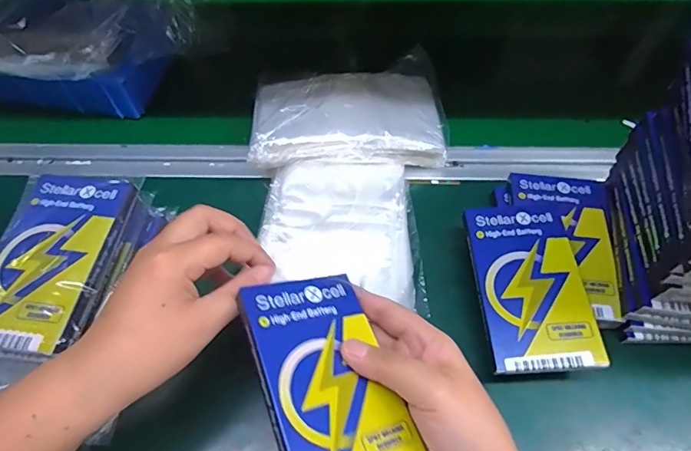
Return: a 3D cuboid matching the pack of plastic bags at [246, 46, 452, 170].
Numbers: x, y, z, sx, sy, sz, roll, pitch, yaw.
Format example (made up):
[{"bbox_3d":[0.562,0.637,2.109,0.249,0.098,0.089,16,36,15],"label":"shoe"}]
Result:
[{"bbox_3d":[0.005,-0.113,0.471,0.184,0.054,0.134,-3,57,0],"label":"pack of plastic bags"}]

